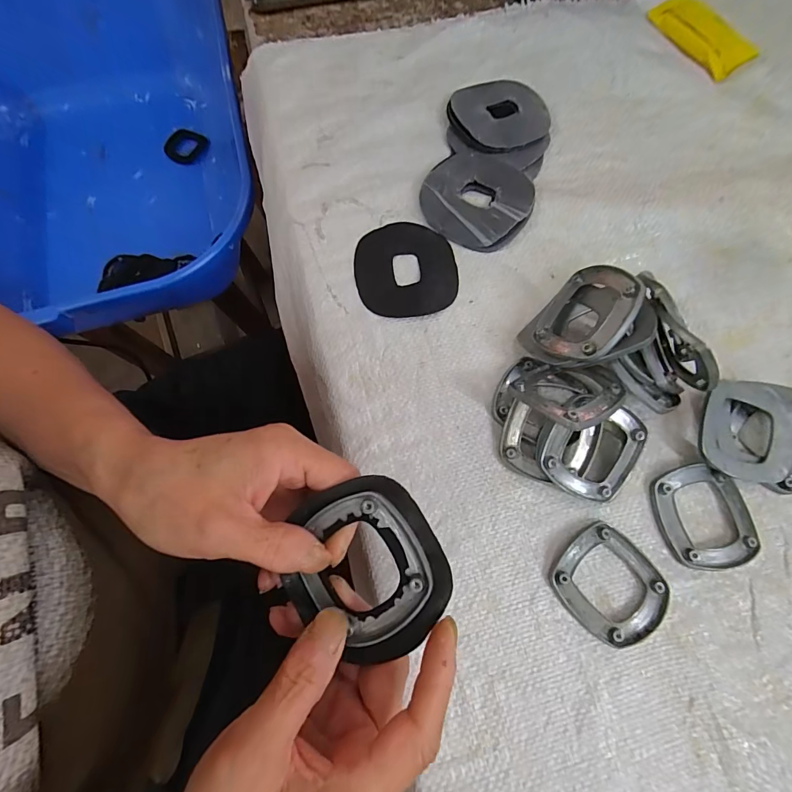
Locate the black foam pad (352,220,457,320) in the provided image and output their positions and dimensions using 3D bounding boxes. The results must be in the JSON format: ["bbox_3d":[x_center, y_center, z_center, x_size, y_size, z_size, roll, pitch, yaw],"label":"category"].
[{"bbox_3d":[0.008,-0.097,0.303,0.075,0.004,0.080,-3,72,-1],"label":"black foam pad"}]

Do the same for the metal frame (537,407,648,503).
[{"bbox_3d":[0.119,0.033,0.245,0.060,0.006,0.059,27,92,-1],"label":"metal frame"}]

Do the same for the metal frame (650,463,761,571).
[{"bbox_3d":[0.195,0.075,0.250,0.056,0.008,0.061,-8,73,-3],"label":"metal frame"}]

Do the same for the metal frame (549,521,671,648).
[{"bbox_3d":[0.128,0.111,0.237,0.058,0.009,0.062,-38,77,-12],"label":"metal frame"}]

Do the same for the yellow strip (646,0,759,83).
[{"bbox_3d":[0.286,-0.343,0.376,0.041,0.015,0.100,-35,76,-11],"label":"yellow strip"}]

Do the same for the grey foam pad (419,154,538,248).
[{"bbox_3d":[0.065,-0.161,0.316,0.082,0.016,0.082,33,75,9],"label":"grey foam pad"}]

